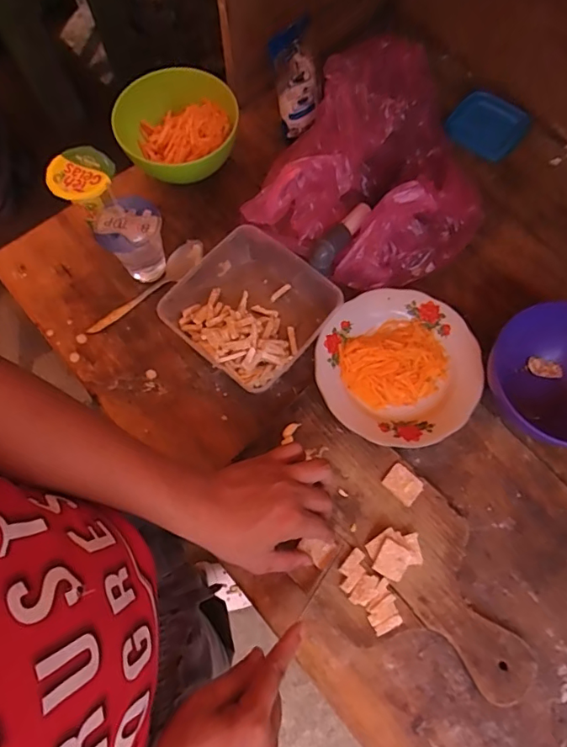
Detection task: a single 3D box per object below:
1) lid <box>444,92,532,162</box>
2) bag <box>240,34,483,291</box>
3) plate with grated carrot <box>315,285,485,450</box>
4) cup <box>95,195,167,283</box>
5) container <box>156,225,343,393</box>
[{"bbox_3d":[0.279,-0.341,0.669,0.094,0.011,0.108,32,75,11],"label":"lid"},{"bbox_3d":[0.120,-0.229,0.567,0.222,0.142,0.241,23,74,9],"label":"bag"},{"bbox_3d":[0.129,-0.008,0.554,0.170,0.029,0.179,-1,72,2],"label":"plate with grated carrot"},{"bbox_3d":[-0.170,-0.152,0.576,0.070,0.081,0.061,-35,74,-9],"label":"cup"},{"bbox_3d":[-0.039,-0.082,0.575,0.176,0.045,0.166,37,76,13],"label":"container"}]

